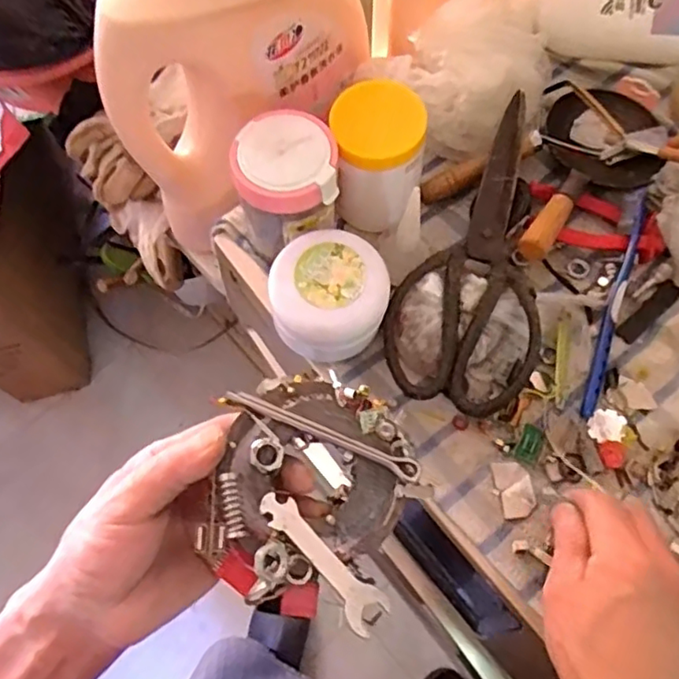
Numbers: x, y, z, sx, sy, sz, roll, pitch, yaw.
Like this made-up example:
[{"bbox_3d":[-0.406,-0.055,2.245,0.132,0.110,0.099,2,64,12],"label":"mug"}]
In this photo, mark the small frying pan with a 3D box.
[{"bbox_3d":[0.194,-0.135,0.492,0.103,0.051,0.196,30,60,13],"label":"small frying pan"}]

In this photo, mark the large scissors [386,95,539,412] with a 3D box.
[{"bbox_3d":[0.109,-0.071,0.468,0.106,0.024,0.252,14,71,8],"label":"large scissors"}]

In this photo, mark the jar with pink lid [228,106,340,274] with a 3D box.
[{"bbox_3d":[-0.039,-0.109,0.460,0.076,0.108,0.071,-1,70,2],"label":"jar with pink lid"}]

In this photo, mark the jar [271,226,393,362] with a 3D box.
[{"bbox_3d":[-0.007,-0.032,0.448,0.081,0.067,0.084,-1,70,2],"label":"jar"}]

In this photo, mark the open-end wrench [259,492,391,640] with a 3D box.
[{"bbox_3d":[-0.008,0.108,0.306,0.025,0.005,0.080,-32,75,-40],"label":"open-end wrench"}]

